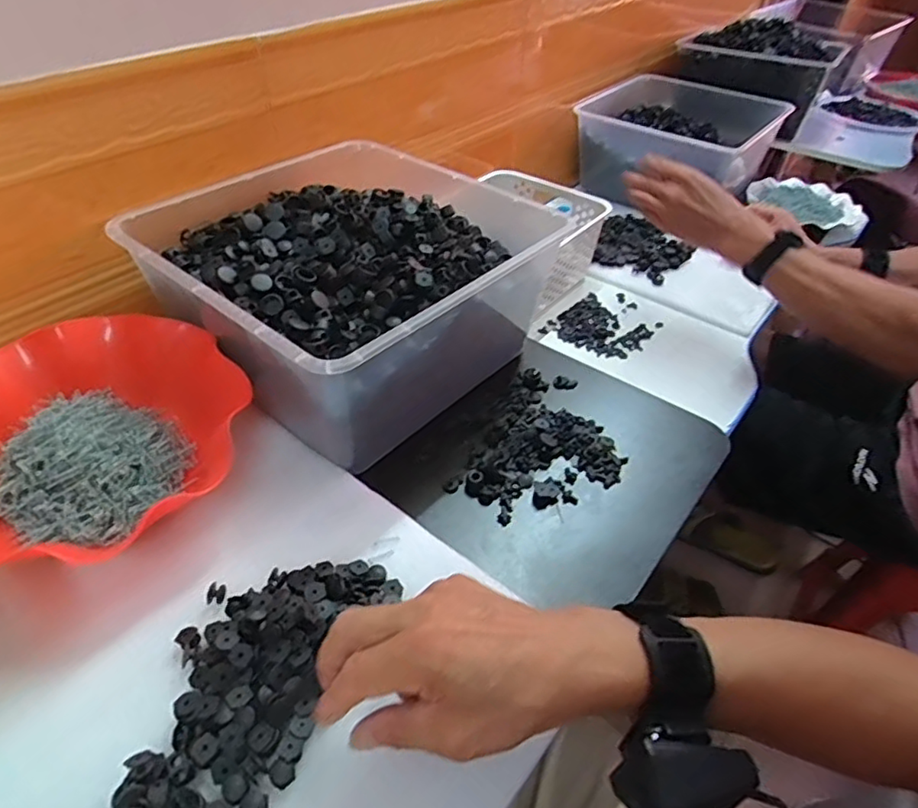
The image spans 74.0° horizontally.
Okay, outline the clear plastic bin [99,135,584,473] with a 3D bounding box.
[{"bbox_3d":[-0.099,-0.111,0.575,0.305,0.146,0.296,32,51,28],"label":"clear plastic bin"}]

